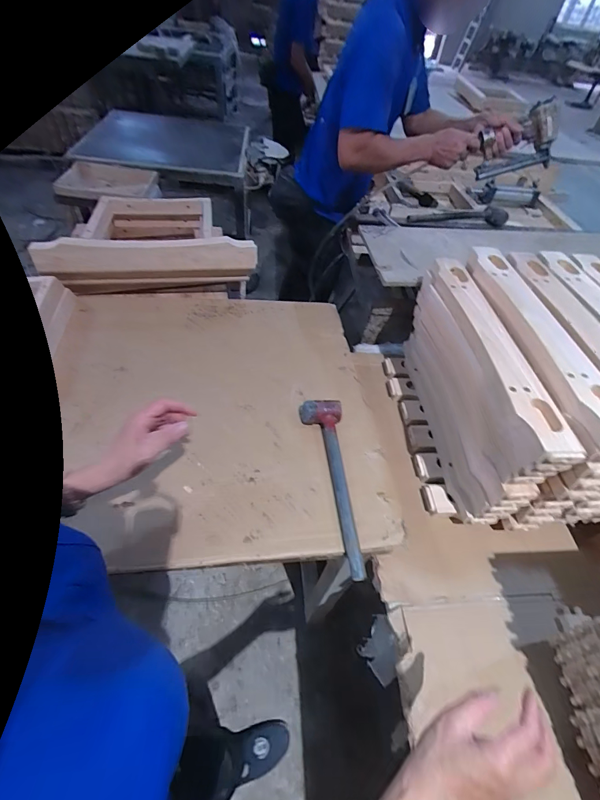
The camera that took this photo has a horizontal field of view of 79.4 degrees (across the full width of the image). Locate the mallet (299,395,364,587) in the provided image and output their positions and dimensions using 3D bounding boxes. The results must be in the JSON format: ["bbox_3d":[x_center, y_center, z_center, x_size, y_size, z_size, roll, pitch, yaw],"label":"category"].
[{"bbox_3d":[0.047,0.124,0.604,0.073,0.042,0.321,1,50,-6],"label":"mallet"}]

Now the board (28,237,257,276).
[{"bbox_3d":[-0.350,-0.326,0.842,0.488,0.084,0.059,-7,51,-12],"label":"board"}]

